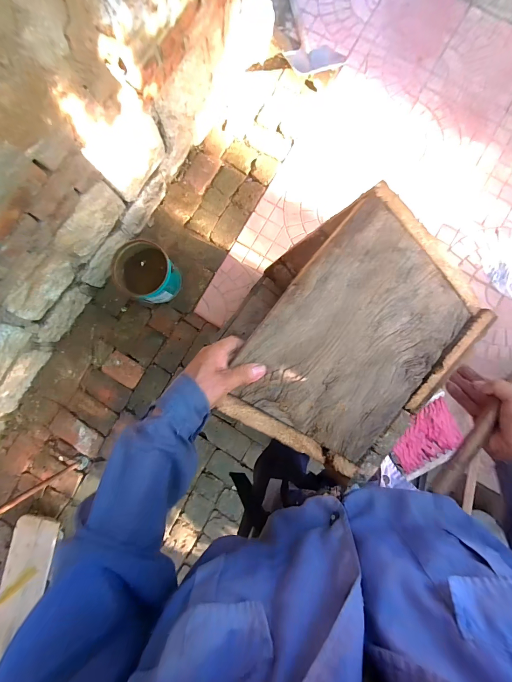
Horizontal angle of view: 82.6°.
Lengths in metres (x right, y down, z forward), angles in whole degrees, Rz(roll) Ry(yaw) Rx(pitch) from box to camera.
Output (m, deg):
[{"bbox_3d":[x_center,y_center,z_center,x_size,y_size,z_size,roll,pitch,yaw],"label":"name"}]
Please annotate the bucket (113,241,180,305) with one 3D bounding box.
[{"bbox_3d":[-0.471,-0.300,1.315,0.245,0.237,0.234,0,87,1],"label":"bucket"}]

